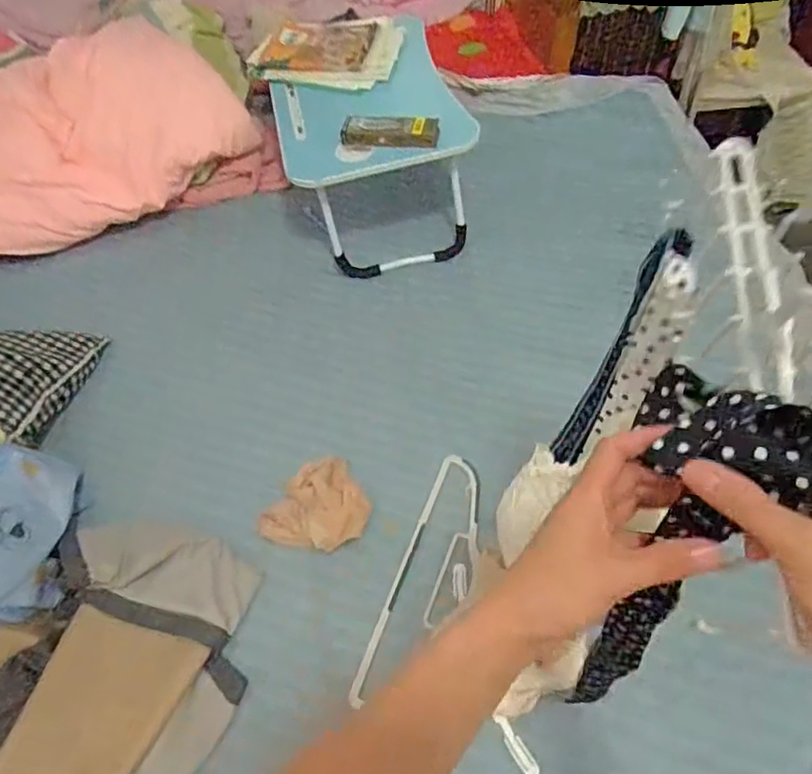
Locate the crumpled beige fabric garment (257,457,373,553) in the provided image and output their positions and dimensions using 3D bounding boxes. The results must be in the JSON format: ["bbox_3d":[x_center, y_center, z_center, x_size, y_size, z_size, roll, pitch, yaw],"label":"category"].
[{"bbox_3d":[-0.152,0.200,0.974,0.166,0.021,0.147,-27,57,-15],"label":"crumpled beige fabric garment"}]

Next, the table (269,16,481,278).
[{"bbox_3d":[-0.085,-0.548,1.372,0.386,0.265,0.532,-14,55,-7],"label":"table"}]

